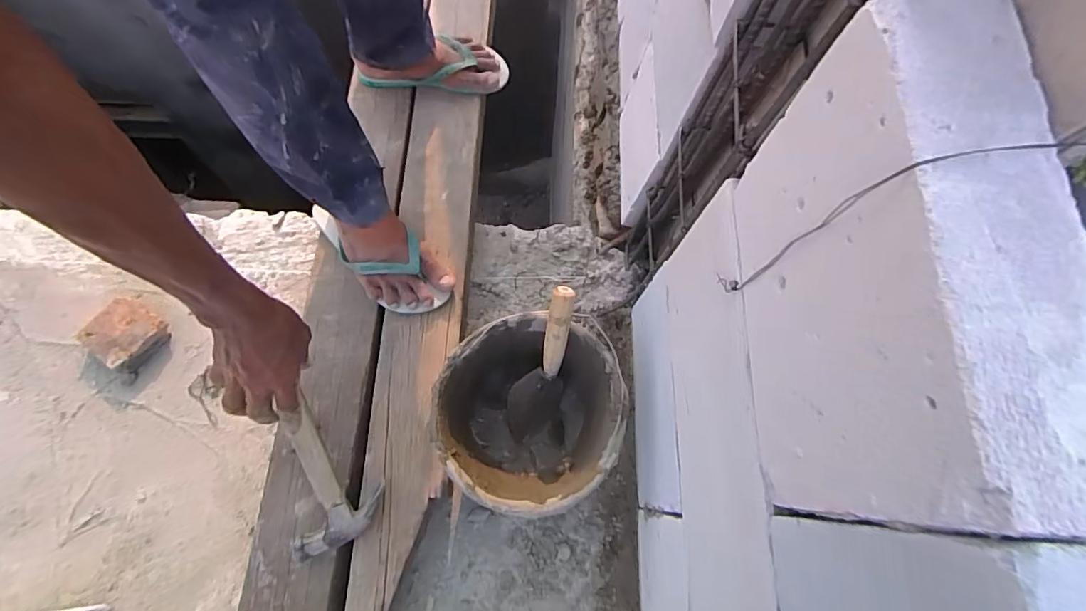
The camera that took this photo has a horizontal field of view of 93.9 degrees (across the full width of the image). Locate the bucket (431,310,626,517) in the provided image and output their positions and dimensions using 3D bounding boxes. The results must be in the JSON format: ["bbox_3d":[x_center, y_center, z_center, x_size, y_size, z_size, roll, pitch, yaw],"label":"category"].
[{"bbox_3d":[-0.021,0.157,0.728,0.234,0.176,0.247,1,71,-2],"label":"bucket"}]

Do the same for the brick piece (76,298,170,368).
[{"bbox_3d":[-0.680,0.043,0.824,0.094,0.033,0.102,34,73,9],"label":"brick piece"}]

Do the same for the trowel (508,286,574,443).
[{"bbox_3d":[-0.001,0.090,0.709,0.067,0.260,0.038,16,32,3],"label":"trowel"}]

